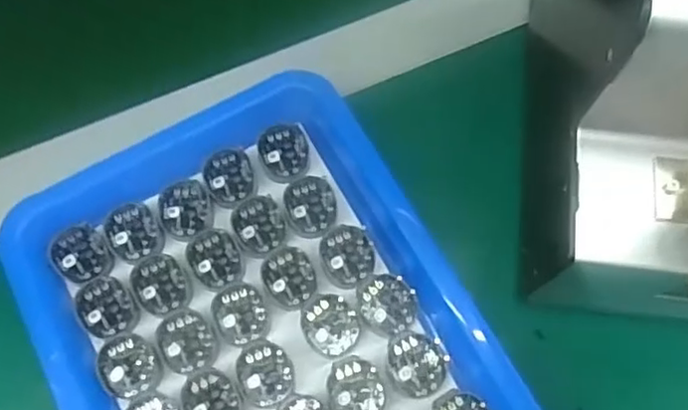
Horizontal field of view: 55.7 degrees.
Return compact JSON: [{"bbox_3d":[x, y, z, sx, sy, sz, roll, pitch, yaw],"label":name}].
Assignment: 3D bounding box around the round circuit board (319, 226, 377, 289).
[{"bbox_3d":[0.002,0.023,0.303,0.025,0.004,0.029,5,69,4],"label":"round circuit board"}]

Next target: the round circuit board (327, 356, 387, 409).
[{"bbox_3d":[0.006,0.080,0.282,0.025,0.004,0.027,6,69,5],"label":"round circuit board"}]

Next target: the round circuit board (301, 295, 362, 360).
[{"bbox_3d":[-0.006,0.054,0.293,0.026,0.004,0.028,-1,68,2],"label":"round circuit board"}]

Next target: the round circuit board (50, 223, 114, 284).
[{"bbox_3d":[-0.123,0.022,0.303,0.025,0.005,0.027,-1,68,2],"label":"round circuit board"}]

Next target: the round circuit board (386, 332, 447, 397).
[{"bbox_3d":[0.032,0.070,0.286,0.026,0.004,0.028,-1,68,2],"label":"round circuit board"}]

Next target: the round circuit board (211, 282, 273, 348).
[{"bbox_3d":[-0.046,0.049,0.295,0.026,0.004,0.028,-1,68,2],"label":"round circuit board"}]

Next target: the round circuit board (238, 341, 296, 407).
[{"bbox_3d":[-0.034,0.074,0.286,0.024,0.004,0.028,-20,69,-6],"label":"round circuit board"}]

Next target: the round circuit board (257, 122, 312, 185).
[{"bbox_3d":[-0.030,-0.027,0.321,0.025,0.005,0.030,4,69,4],"label":"round circuit board"}]

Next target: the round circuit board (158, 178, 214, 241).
[{"bbox_3d":[-0.076,0.001,0.311,0.024,0.004,0.031,-17,69,-4],"label":"round circuit board"}]

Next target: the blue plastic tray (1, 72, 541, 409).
[{"bbox_3d":[-0.035,0.056,0.287,0.169,0.022,0.212,-28,70,-9],"label":"blue plastic tray"}]

